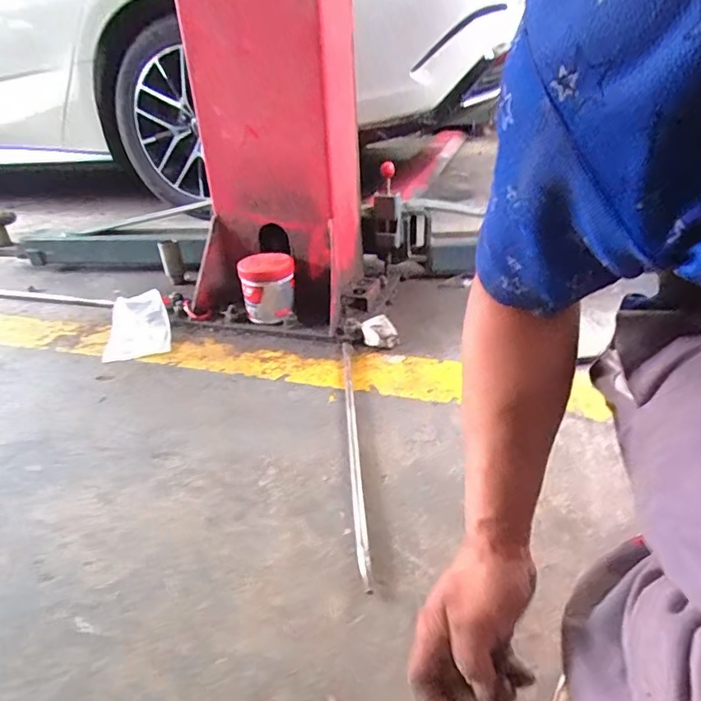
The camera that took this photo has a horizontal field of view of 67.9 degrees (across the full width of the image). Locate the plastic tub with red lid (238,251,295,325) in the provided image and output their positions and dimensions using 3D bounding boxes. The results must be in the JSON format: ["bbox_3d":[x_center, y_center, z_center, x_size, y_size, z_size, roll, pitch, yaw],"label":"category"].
[{"bbox_3d":[-0.171,-0.127,1.096,0.108,0.137,0.106,-6,29,-6],"label":"plastic tub with red lid"}]

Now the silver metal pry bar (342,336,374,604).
[{"bbox_3d":[0.004,0.118,0.785,0.013,0.014,0.533,-3,29,-1],"label":"silver metal pry bar"}]

